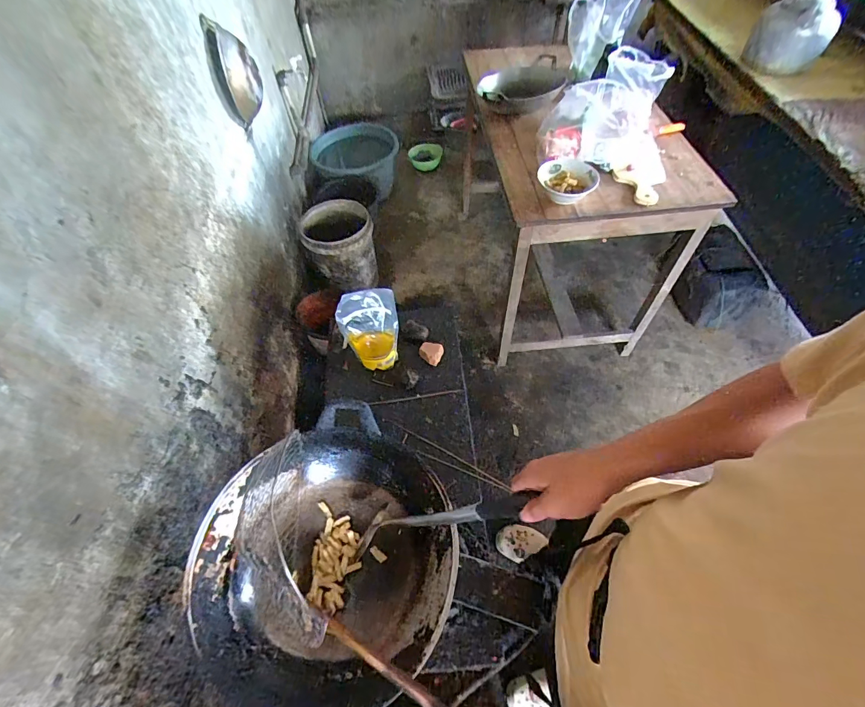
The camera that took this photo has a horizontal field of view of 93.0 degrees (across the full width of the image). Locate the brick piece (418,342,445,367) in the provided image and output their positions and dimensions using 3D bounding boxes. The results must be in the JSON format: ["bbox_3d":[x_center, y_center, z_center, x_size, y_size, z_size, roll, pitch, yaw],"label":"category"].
[{"bbox_3d":[-0.002,-0.007,1.162,0.063,0.037,0.066,25,61,19],"label":"brick piece"}]

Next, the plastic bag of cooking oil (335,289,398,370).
[{"bbox_3d":[-0.161,-0.061,1.087,0.147,0.236,0.050,-13,35,-4],"label":"plastic bag of cooking oil"}]

